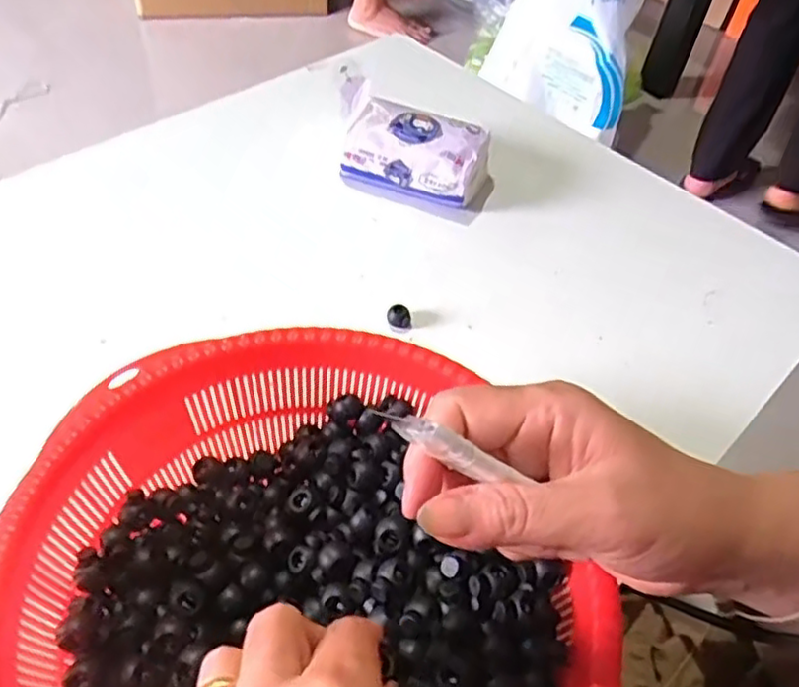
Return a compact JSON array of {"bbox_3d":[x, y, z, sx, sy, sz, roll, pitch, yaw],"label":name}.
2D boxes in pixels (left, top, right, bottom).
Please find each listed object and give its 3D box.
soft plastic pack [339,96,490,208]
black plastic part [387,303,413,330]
[{"bbox_3d":[0.017,-0.154,0.547,0.109,0.050,0.071,20,50,11],"label":"soft plastic pack"},{"bbox_3d":[0.000,-0.017,0.458,0.012,0.014,0.015,-32,59,-29],"label":"black plastic part"}]

